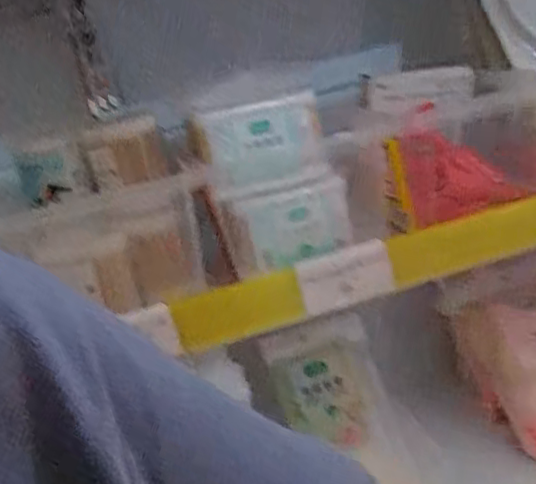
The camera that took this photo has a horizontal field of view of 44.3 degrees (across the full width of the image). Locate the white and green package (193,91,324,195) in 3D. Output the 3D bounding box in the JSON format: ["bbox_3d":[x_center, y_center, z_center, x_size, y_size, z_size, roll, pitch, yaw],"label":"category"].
[{"bbox_3d":[-0.005,-0.081,0.541,0.096,0.067,0.029,-6,23,3],"label":"white and green package"}]

